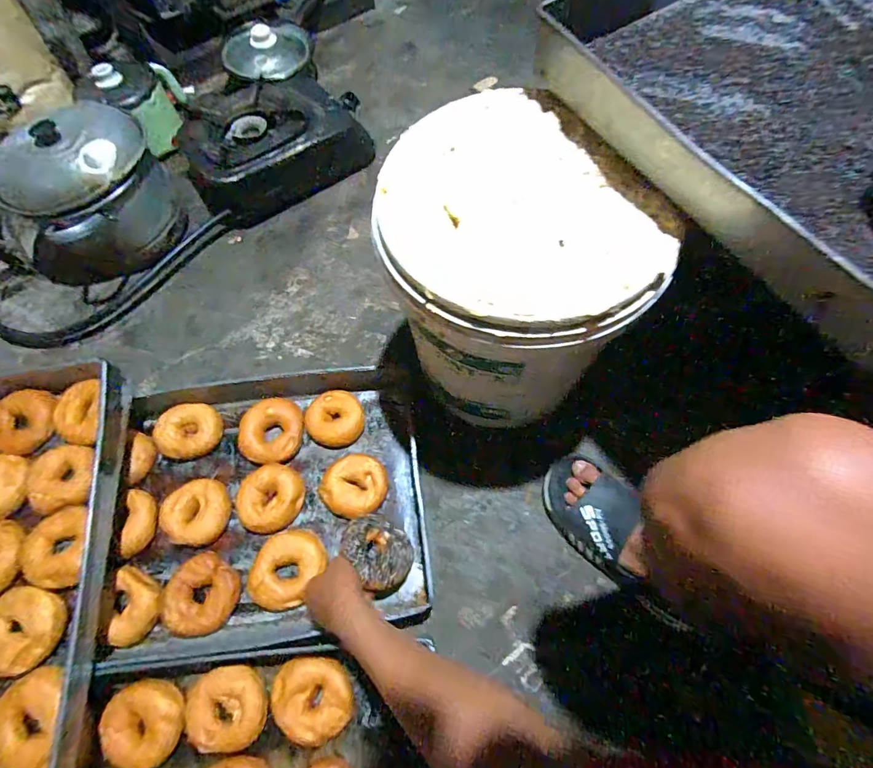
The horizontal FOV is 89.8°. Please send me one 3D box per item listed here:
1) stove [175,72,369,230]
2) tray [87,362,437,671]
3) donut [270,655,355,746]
[{"bbox_3d":[-0.334,-0.516,0.916,0.373,0.110,0.250,-29,69,-12],"label":"stove"},{"bbox_3d":[-0.250,0.163,0.644,0.441,0.060,0.379,-8,67,-6],"label":"tray"},{"bbox_3d":[-0.161,0.404,0.565,0.105,0.033,0.090,-6,66,-5],"label":"donut"}]

